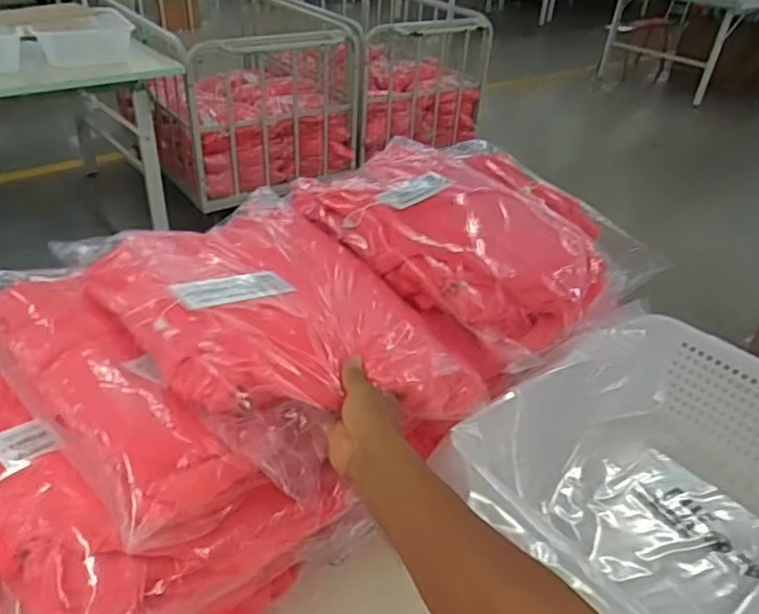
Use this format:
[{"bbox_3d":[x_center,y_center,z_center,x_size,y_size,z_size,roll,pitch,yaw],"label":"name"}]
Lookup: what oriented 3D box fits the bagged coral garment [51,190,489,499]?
[{"bbox_3d":[-0.102,0.012,0.644,0.278,0.069,0.361,-24,53,-40],"label":"bagged coral garment"}]

